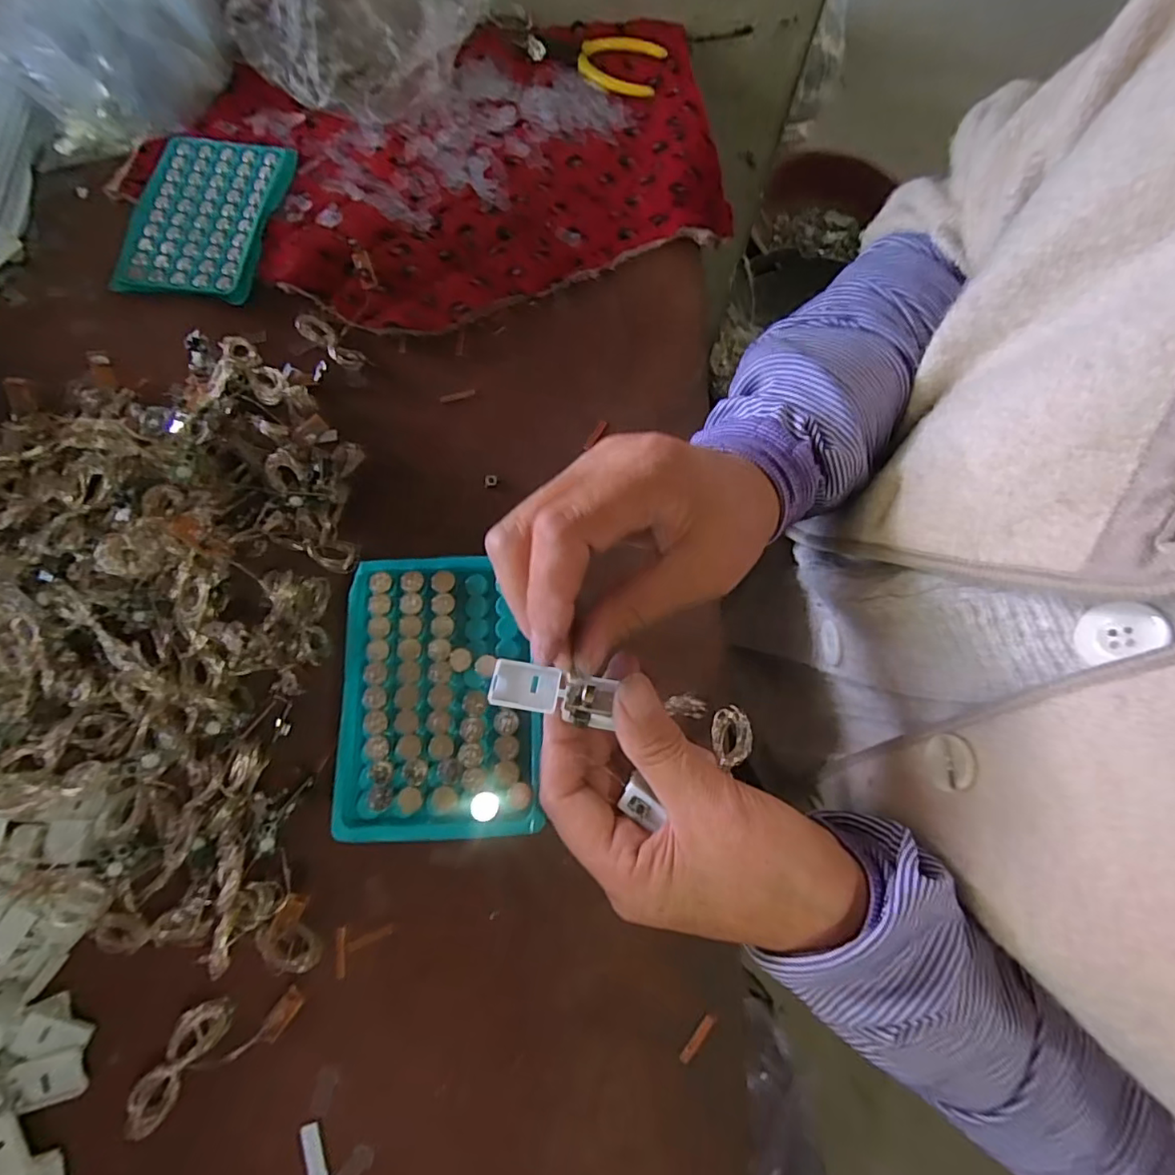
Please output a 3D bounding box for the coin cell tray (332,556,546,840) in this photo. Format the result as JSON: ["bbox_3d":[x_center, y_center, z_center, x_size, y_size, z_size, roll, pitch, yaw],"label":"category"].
[{"bbox_3d":[-0.071,0.049,0.278,0.094,0.009,0.130,-2,75,1],"label":"coin cell tray"}]

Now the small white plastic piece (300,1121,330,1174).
[{"bbox_3d":[-0.121,0.251,0.253,0.008,0.004,0.023,-23,76,-7],"label":"small white plastic piece"}]

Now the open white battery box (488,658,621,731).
[{"bbox_3d":[-0.014,0.042,0.234,0.050,0.009,0.019,11,74,1],"label":"open white battery box"}]

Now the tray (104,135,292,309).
[{"bbox_3d":[-0.262,-0.254,0.391,0.095,0.009,0.126,8,74,1],"label":"tray"}]

